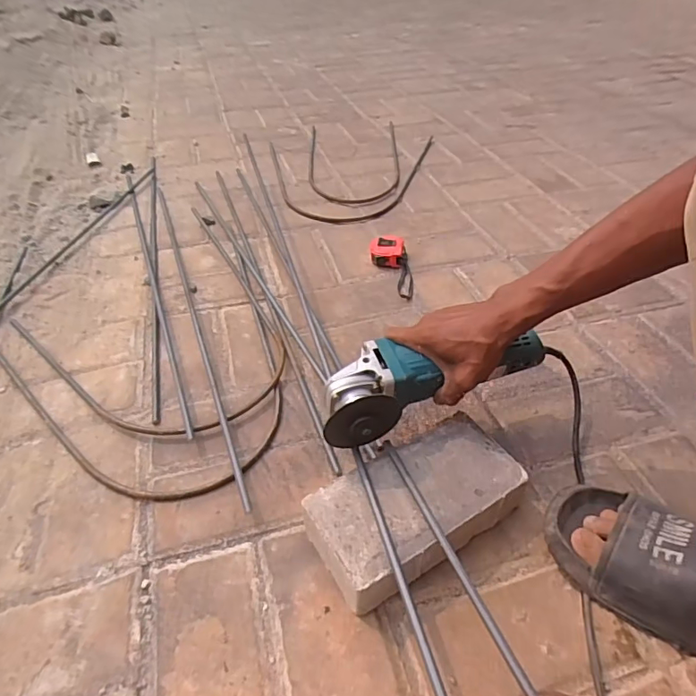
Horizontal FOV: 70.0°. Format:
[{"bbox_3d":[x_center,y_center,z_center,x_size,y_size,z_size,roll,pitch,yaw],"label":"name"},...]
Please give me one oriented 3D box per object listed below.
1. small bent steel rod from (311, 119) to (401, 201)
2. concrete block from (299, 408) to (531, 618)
[{"bbox_3d":[0.021,-0.479,1.250,0.230,0.010,0.505,-1,42,-1],"label":"small bent steel rod"},{"bbox_3d":[0.070,0.160,0.498,0.206,0.065,0.112,-23,47,-24],"label":"concrete block"}]

